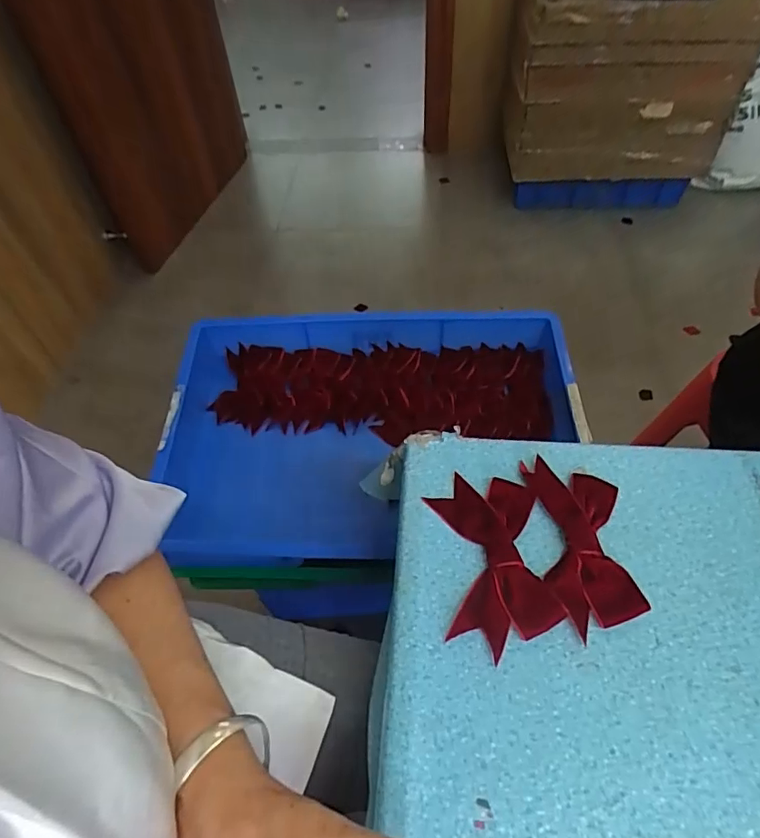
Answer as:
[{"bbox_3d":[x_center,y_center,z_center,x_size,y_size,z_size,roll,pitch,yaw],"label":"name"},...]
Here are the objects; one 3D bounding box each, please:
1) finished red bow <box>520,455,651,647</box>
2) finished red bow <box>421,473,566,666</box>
[{"bbox_3d":[0.161,0.095,0.413,0.069,0.014,0.136,-4,53,2],"label":"finished red bow"},{"bbox_3d":[0.088,0.105,0.404,0.082,0.019,0.136,-5,53,1],"label":"finished red bow"}]

